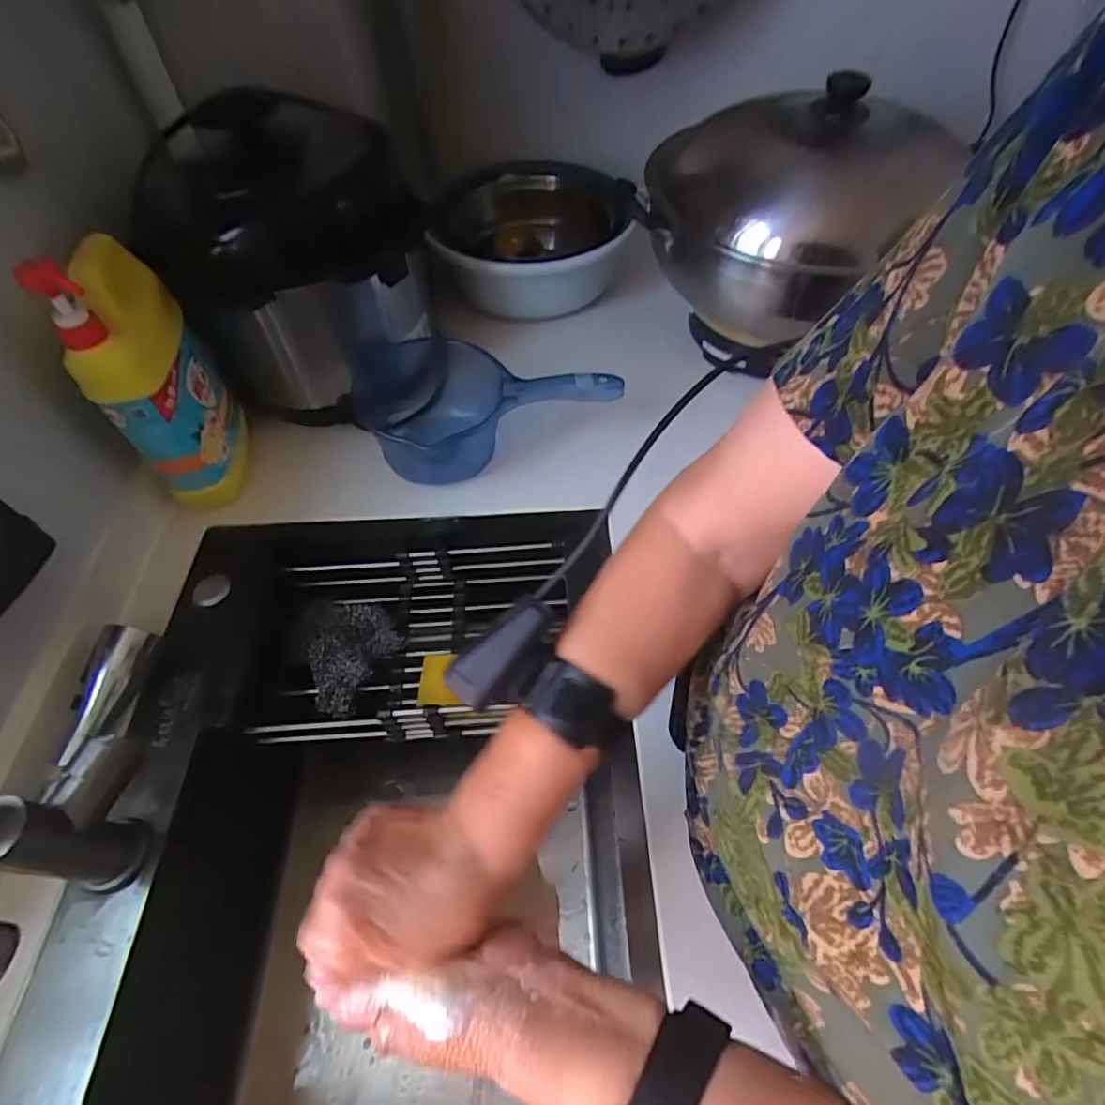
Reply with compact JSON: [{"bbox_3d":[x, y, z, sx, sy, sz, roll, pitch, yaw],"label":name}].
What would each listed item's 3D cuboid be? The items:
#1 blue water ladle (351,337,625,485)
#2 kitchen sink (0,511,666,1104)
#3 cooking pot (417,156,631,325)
[{"bbox_3d":[-0.082,-0.168,0.648,0.270,0.107,0.125,-15,56,-9],"label":"blue water ladle"},{"bbox_3d":[-0.163,0.284,0.519,0.418,0.220,0.637,0,55,2],"label":"kitchen sink"},{"bbox_3d":[-0.030,-0.426,0.778,0.250,0.118,0.238,-1,55,1],"label":"cooking pot"}]

